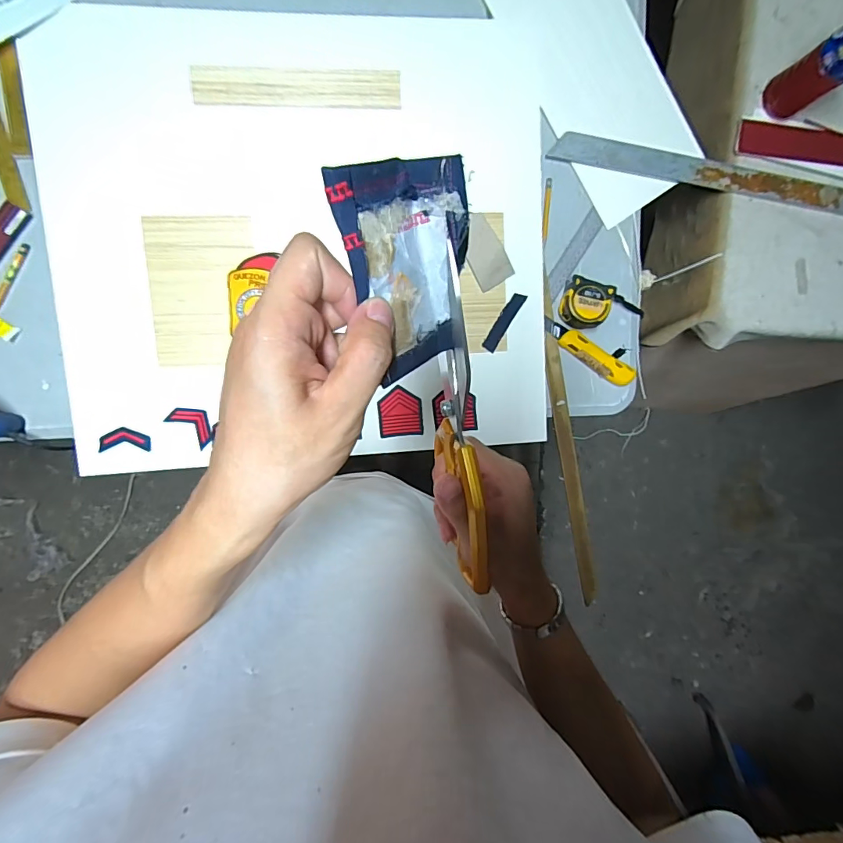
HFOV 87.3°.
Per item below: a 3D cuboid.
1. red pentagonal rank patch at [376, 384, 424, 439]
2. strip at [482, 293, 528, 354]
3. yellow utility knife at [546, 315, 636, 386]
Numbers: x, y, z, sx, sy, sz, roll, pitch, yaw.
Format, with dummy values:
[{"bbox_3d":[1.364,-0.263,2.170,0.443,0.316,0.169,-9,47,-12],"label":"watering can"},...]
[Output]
[{"bbox_3d":[-0.030,-0.013,0.641,0.063,0.004,0.070,-5,97,-6],"label":"red pentagonal rank patch"},{"bbox_3d":[0.121,-0.145,0.647,0.020,0.005,0.093,31,94,-1],"label":"strip"},{"bbox_3d":[0.254,-0.104,0.665,0.160,0.016,0.036,33,92,-9],"label":"yellow utility knife"}]

